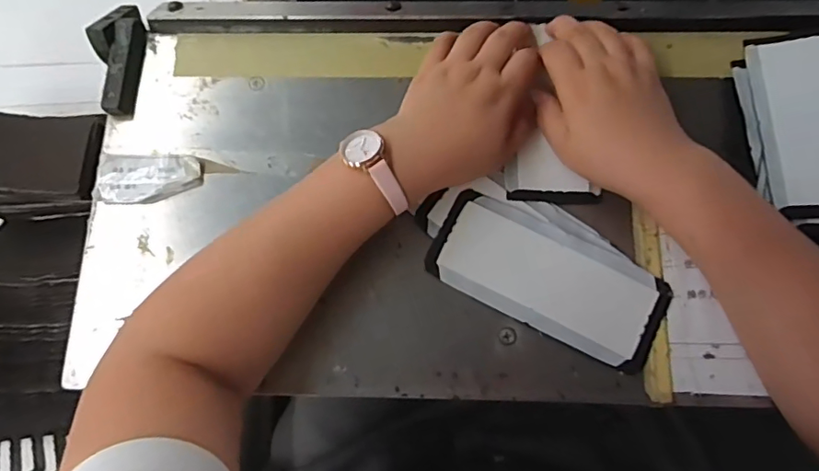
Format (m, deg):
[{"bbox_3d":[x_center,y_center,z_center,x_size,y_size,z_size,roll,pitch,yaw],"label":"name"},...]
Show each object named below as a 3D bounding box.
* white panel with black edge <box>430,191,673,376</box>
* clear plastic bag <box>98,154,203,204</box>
[{"bbox_3d":[0.097,0.030,0.367,0.163,0.009,0.070,27,80,8],"label":"white panel with black edge"},{"bbox_3d":[-0.200,-0.044,0.397,0.080,0.008,0.039,0,77,2],"label":"clear plastic bag"}]

